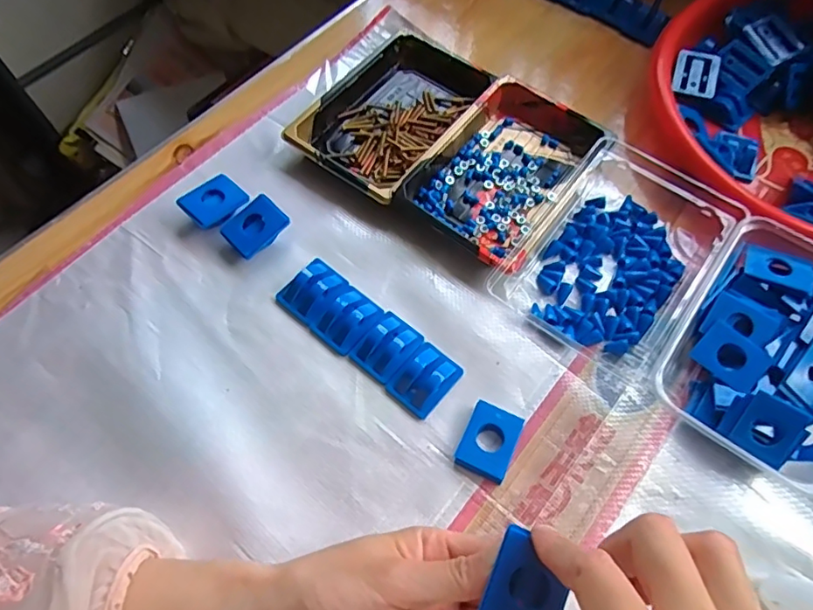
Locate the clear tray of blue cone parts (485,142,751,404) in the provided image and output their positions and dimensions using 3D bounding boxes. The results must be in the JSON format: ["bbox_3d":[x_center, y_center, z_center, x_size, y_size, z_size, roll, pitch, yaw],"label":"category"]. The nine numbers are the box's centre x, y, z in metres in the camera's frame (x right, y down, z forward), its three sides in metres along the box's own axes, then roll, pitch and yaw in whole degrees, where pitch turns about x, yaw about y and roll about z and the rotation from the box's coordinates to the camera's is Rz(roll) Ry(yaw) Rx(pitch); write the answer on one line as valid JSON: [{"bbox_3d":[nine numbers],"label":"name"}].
[{"bbox_3d":[0.158,-0.044,0.395,0.121,0.029,0.175,33,68,15],"label":"clear tray of blue cone parts"}]

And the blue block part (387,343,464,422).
[{"bbox_3d":[0.013,0.048,0.361,0.034,0.014,0.045,38,69,17],"label":"blue block part"}]

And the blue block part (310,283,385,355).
[{"bbox_3d":[-0.040,0.010,0.381,0.036,0.012,0.045,37,69,16],"label":"blue block part"}]

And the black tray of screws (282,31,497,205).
[{"bbox_3d":[-0.011,-0.163,0.457,0.110,0.021,0.162,34,68,16],"label":"black tray of screws"}]

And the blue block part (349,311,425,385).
[{"bbox_3d":[-0.012,0.027,0.371,0.034,0.014,0.045,35,68,16],"label":"blue block part"}]

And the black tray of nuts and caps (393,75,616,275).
[{"bbox_3d":[0.077,-0.107,0.426,0.108,0.029,0.160,34,68,16],"label":"black tray of nuts and caps"}]

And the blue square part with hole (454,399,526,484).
[{"bbox_3d":[0.053,0.086,0.345,0.033,0.008,0.043,23,65,11],"label":"blue square part with hole"}]

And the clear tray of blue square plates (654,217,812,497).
[{"bbox_3d":[0.239,0.027,0.356,0.106,0.035,0.156,33,68,15],"label":"clear tray of blue square plates"}]

